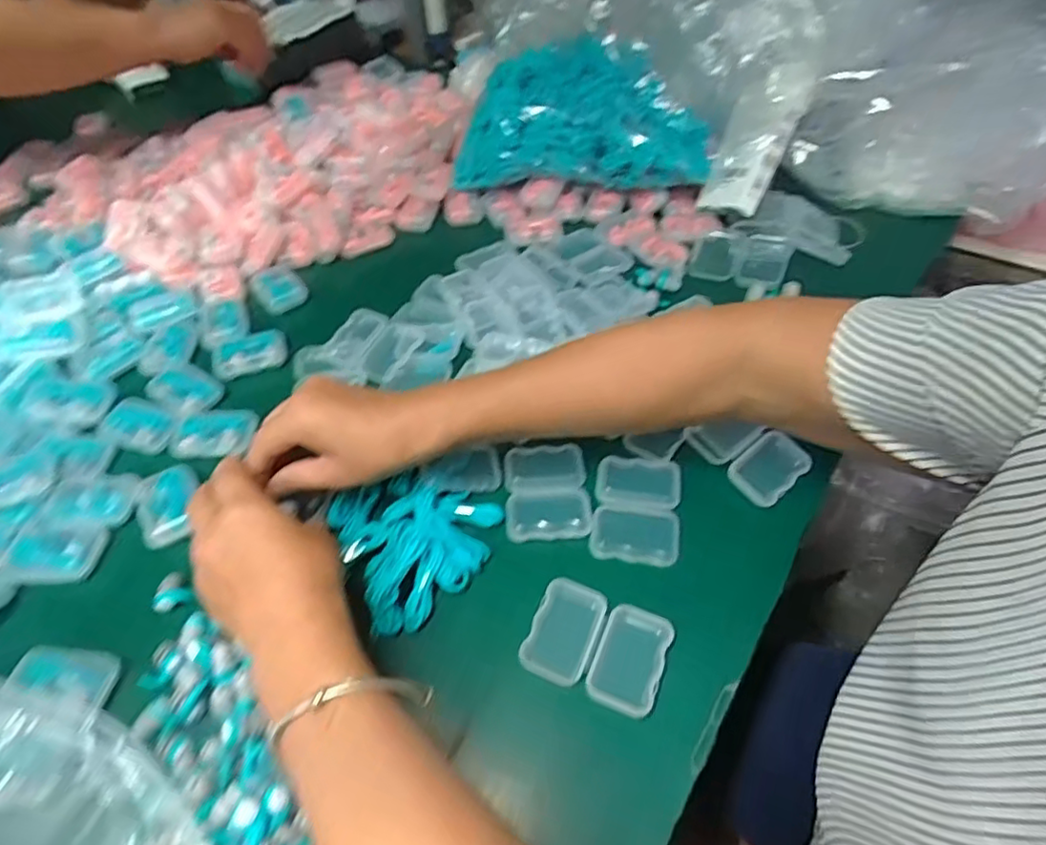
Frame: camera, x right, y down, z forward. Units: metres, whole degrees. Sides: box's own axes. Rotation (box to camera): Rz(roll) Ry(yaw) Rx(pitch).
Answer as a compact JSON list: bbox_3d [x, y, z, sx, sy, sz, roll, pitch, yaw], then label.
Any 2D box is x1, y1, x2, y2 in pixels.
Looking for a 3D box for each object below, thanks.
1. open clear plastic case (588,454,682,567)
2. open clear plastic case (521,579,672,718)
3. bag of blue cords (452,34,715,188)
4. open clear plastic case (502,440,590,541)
[{"bbox_3d":[0.075,0.055,0.398,0.055,0.006,0.074,7,51,8],"label":"open clear plastic case"},{"bbox_3d":[0.042,0.126,0.342,0.075,0.008,0.057,19,54,17],"label":"open clear plastic case"},{"bbox_3d":[0.062,-0.305,0.629,0.255,0.109,0.139,4,51,5],"label":"bag of blue cords"},{"bbox_3d":[0.016,0.044,0.412,0.055,0.010,0.074,-3,50,-1],"label":"open clear plastic case"}]

